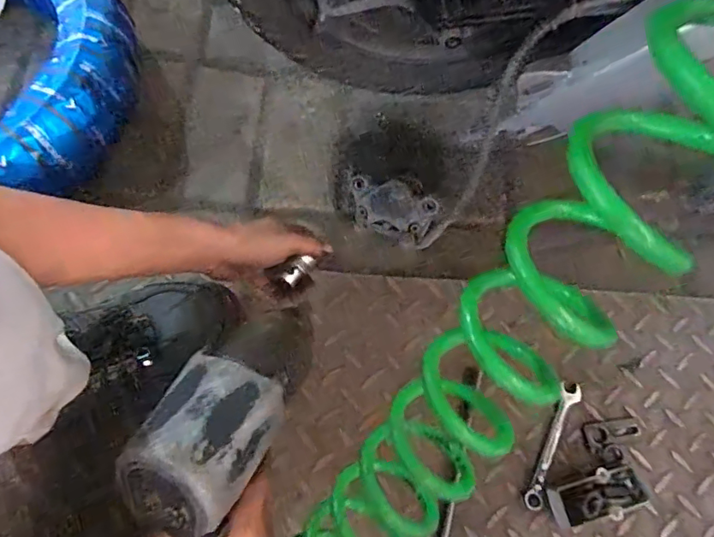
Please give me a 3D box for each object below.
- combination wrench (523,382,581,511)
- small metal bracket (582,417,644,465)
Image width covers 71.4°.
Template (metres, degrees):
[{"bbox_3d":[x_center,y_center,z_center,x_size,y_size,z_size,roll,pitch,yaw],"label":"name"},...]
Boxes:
[{"bbox_3d":[0.207,0.184,0.522,0.023,0.013,0.138,26,71,7],"label":"combination wrench"},{"bbox_3d":[0.275,0.183,0.526,0.062,0.004,0.041,-7,71,-5],"label":"small metal bracket"}]

